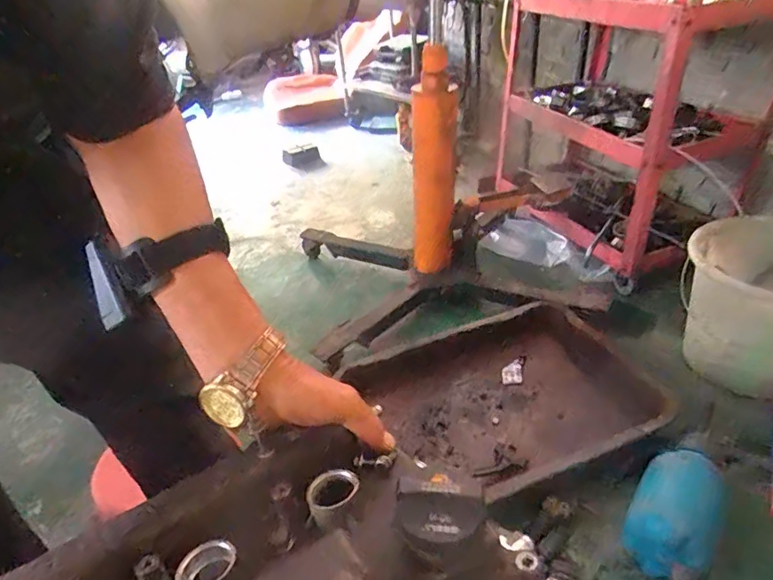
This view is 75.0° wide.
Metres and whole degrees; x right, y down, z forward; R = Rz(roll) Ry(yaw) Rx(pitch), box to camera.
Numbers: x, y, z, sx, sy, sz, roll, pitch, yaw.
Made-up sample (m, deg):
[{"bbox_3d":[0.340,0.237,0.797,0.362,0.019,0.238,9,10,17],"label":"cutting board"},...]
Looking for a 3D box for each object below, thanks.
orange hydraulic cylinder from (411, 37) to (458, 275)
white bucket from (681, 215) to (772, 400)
[{"bbox_3d":[0.119,-0.294,1.322,0.122,0.588,0.116,-1,36,6],"label":"orange hydraulic cylinder"},{"bbox_3d":[0.848,0.025,1.129,0.335,0.287,0.309,-3,36,2],"label":"white bucket"}]

